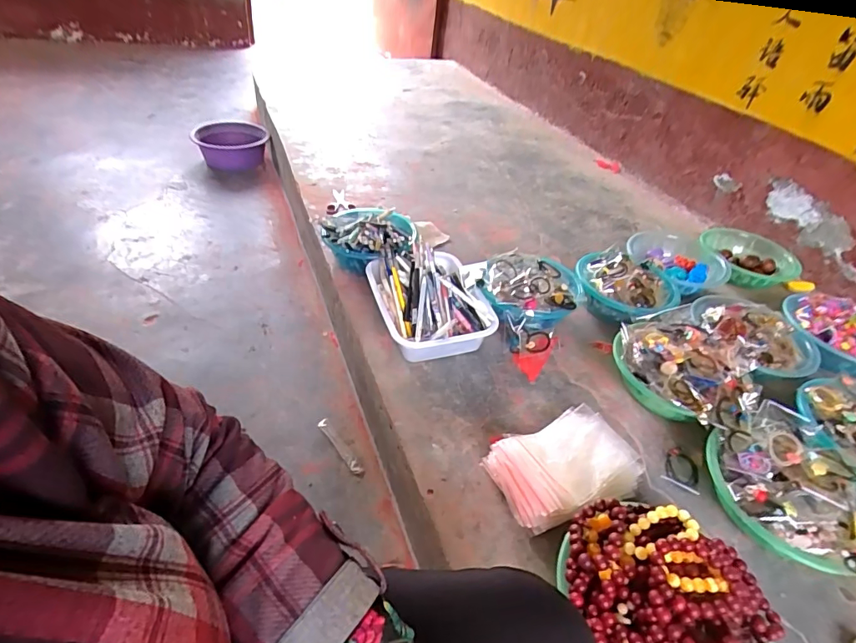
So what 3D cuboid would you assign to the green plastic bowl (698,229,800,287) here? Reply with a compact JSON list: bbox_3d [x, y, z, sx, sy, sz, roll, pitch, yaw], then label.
[{"bbox_3d":[0.831,-0.169,1.227,0.213,0.057,0.190,-2,43,-10],"label":"green plastic bowl"}]

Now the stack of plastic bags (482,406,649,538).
[{"bbox_3d":[0.214,0.219,0.720,0.233,0.069,0.145,-15,46,-22],"label":"stack of plastic bags"}]

